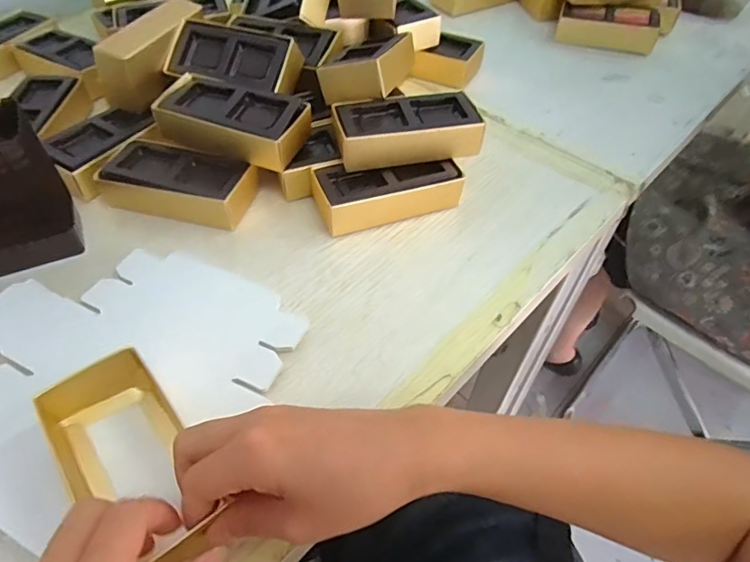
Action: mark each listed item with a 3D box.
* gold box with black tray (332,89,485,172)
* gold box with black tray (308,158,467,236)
[{"bbox_3d":[0.026,-0.125,0.417,0.113,0.029,0.055,-10,51,-8],"label":"gold box with black tray"},{"bbox_3d":[0.009,-0.078,0.422,0.116,0.032,0.051,-15,52,-13],"label":"gold box with black tray"}]

